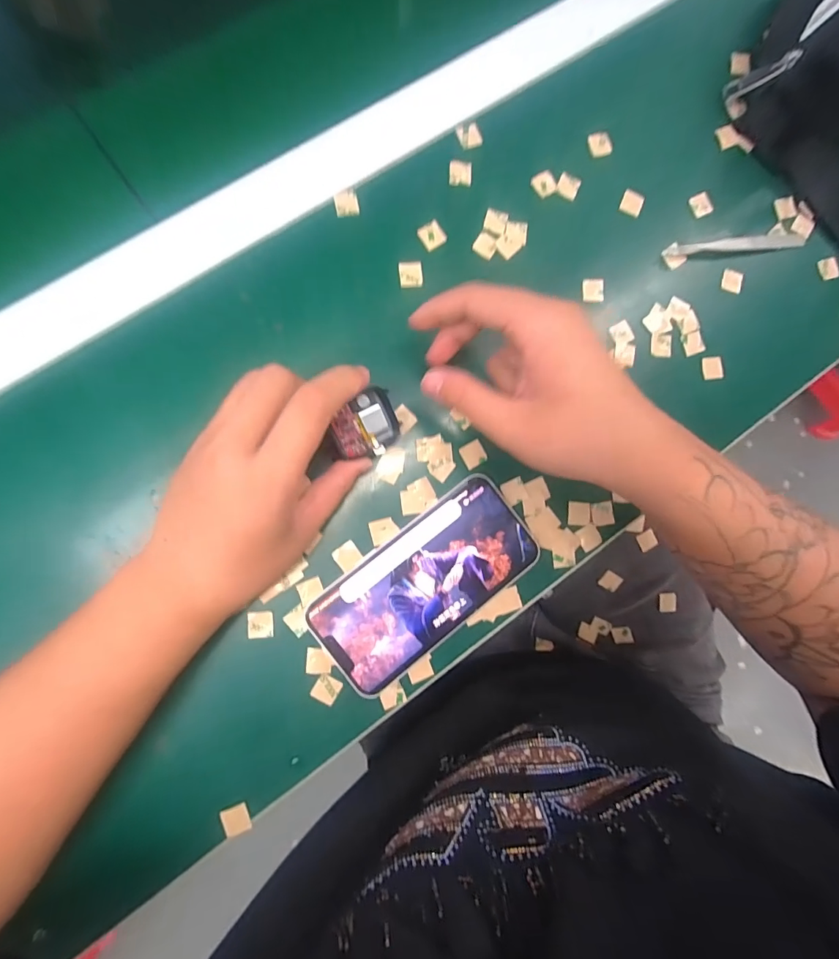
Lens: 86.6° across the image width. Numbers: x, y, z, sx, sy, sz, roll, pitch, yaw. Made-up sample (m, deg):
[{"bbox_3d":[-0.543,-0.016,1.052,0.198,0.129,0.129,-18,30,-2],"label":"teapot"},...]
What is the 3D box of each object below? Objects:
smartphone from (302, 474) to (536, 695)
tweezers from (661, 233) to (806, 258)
[{"bbox_3d":[0.004,0.065,0.283,0.143,0.009,0.068,-38,90,-8],"label":"smartphone"},{"bbox_3d":[0.236,-0.174,0.330,0.116,0.009,0.010,-9,86,-6],"label":"tweezers"}]

